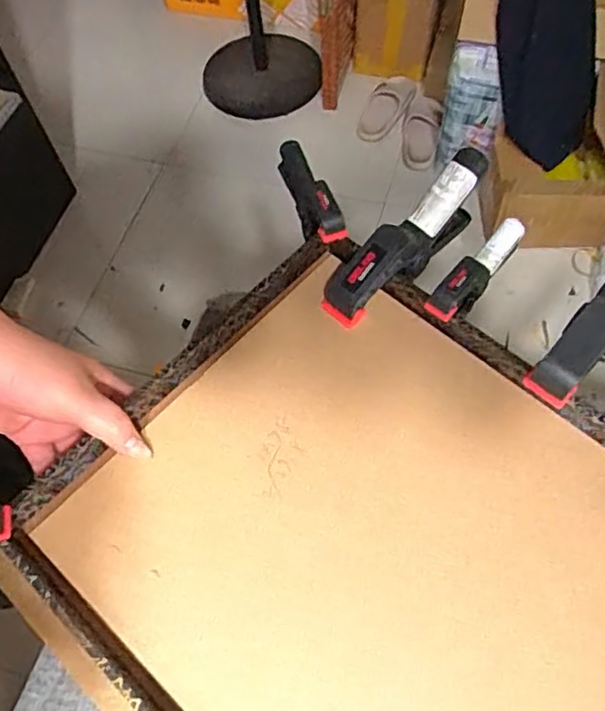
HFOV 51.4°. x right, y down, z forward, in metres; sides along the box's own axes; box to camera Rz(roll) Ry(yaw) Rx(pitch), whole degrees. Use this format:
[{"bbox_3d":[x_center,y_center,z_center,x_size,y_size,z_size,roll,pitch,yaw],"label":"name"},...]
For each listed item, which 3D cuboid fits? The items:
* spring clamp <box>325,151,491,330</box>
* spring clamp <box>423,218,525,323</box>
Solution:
[{"bbox_3d":[0.083,-0.087,0.487,0.033,0.084,0.163,39,70,22],"label":"spring clamp"},{"bbox_3d":[0.130,-0.059,0.472,0.021,0.057,0.108,34,68,20],"label":"spring clamp"}]

